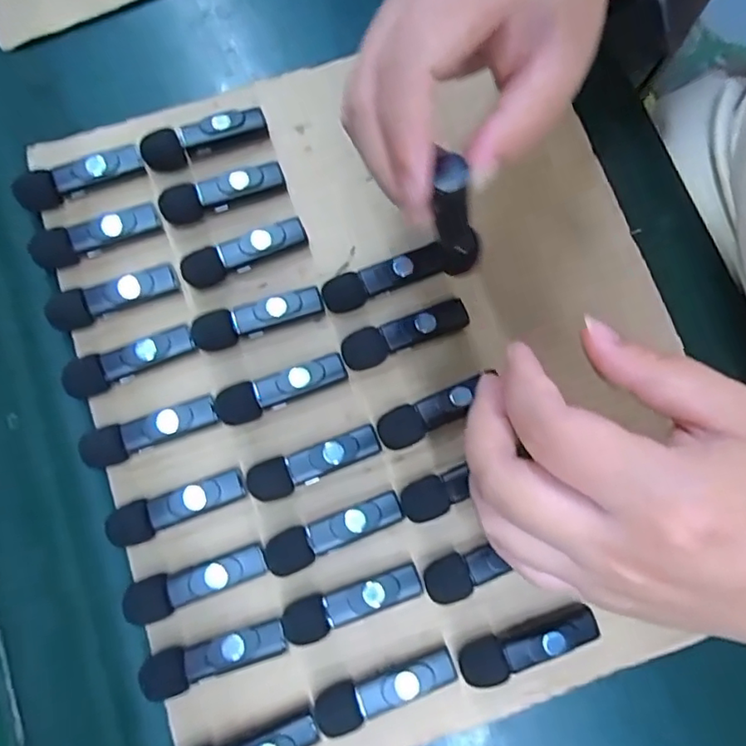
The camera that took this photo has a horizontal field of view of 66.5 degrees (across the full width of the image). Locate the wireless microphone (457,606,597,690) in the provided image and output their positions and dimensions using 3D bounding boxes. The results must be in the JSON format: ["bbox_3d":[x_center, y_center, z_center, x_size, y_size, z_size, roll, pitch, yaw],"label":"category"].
[{"bbox_3d":[0.071,0.123,0.260,0.064,0.018,0.016,-19,80,-4],"label":"wireless microphone"}]

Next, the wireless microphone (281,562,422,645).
[{"bbox_3d":[-0.010,0.106,0.263,0.064,0.018,0.018,-17,80,-3],"label":"wireless microphone"}]

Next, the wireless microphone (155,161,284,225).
[{"bbox_3d":[-0.079,-0.094,0.299,0.064,0.016,0.015,-18,80,-4],"label":"wireless microphone"}]

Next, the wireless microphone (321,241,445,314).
[{"bbox_3d":[0.005,-0.047,0.291,0.063,0.017,0.017,-21,80,-4],"label":"wireless microphone"}]

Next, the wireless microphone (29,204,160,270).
[{"bbox_3d":[-0.142,-0.071,0.294,0.063,0.015,0.016,-23,80,-4],"label":"wireless microphone"}]

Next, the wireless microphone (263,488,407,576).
[{"bbox_3d":[-0.019,0.075,0.269,0.065,0.017,0.018,-22,80,-4],"label":"wireless microphone"}]

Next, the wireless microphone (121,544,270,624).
[{"bbox_3d":[-0.081,0.096,0.262,0.063,0.017,0.019,-20,80,-4],"label":"wireless microphone"}]

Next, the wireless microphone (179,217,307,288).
[{"bbox_3d":[-0.065,-0.061,0.293,0.064,0.016,0.016,-24,80,-5],"label":"wireless microphone"}]

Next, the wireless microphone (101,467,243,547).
[{"bbox_3d":[-0.091,0.063,0.267,0.062,0.016,0.017,-20,80,-4],"label":"wireless microphone"}]

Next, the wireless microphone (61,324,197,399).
[{"bbox_3d":[-0.120,-0.006,0.281,0.063,0.016,0.018,-24,80,-5],"label":"wireless microphone"}]

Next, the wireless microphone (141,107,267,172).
[{"bbox_3d":[-0.090,-0.125,0.305,0.065,0.018,0.014,-21,80,-4],"label":"wireless microphone"}]

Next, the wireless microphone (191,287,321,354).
[{"bbox_3d":[-0.059,-0.028,0.287,0.066,0.016,0.019,-19,80,-4],"label":"wireless microphone"}]

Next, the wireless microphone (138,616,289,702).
[{"bbox_3d":[-0.071,0.127,0.257,0.062,0.019,0.018,-16,80,-3],"label":"wireless microphone"}]

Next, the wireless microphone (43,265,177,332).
[{"bbox_3d":[-0.130,-0.038,0.286,0.062,0.015,0.016,-22,80,-4],"label":"wireless microphone"}]

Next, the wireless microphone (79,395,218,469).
[{"bbox_3d":[-0.106,0.029,0.275,0.062,0.016,0.018,-18,80,-3],"label":"wireless microphone"}]

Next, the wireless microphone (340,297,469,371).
[{"bbox_3d":[0.016,-0.019,0.287,0.064,0.015,0.019,-20,80,-4],"label":"wireless microphone"}]

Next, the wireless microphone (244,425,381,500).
[{"bbox_3d":[-0.028,0.044,0.274,0.064,0.018,0.018,-19,80,-4],"label":"wireless microphone"}]

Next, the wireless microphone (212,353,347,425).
[{"bbox_3d":[-0.045,0.009,0.281,0.065,0.017,0.018,-19,80,-4],"label":"wireless microphone"}]

